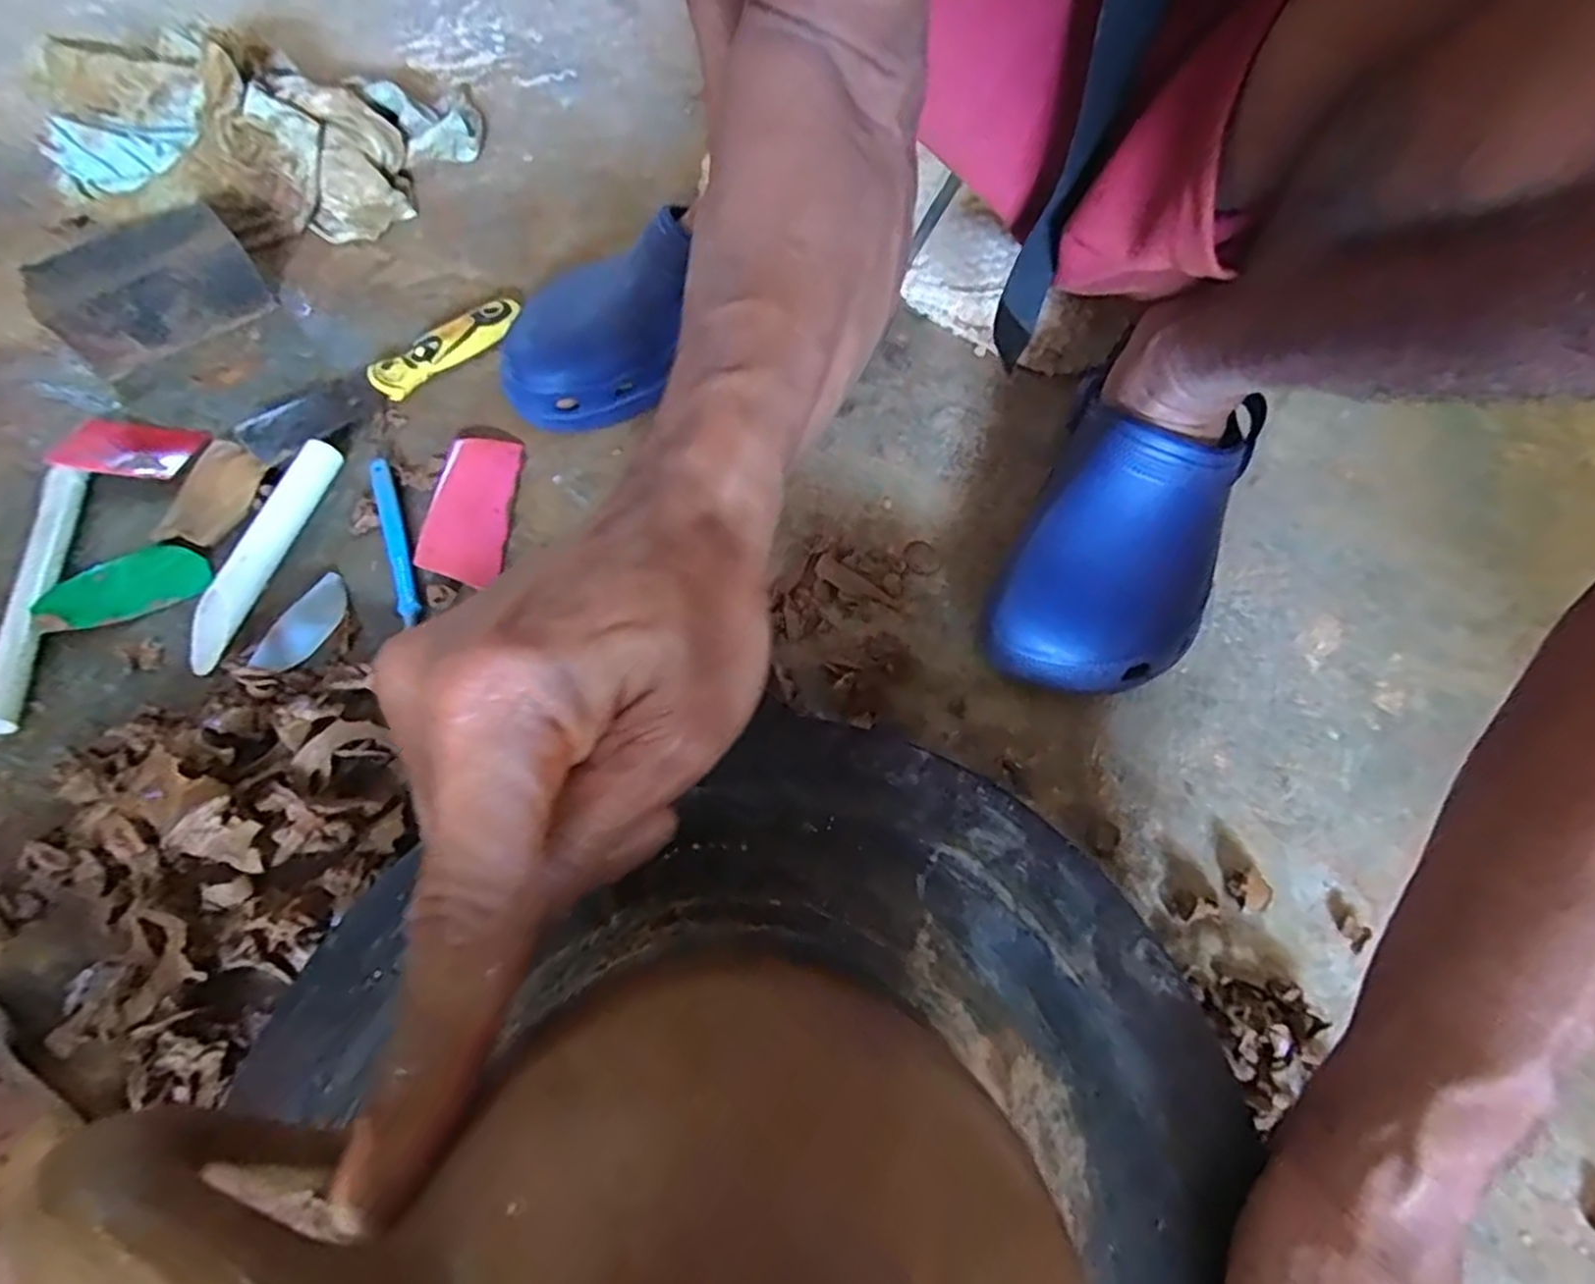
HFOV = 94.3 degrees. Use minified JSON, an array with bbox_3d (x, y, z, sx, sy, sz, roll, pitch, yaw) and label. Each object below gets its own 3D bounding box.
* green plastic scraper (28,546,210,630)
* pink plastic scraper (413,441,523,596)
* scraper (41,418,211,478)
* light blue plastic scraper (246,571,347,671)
[{"bbox_3d":[-0.384,-0.035,0.423,0.079,0.012,0.044,-24,66,-22],"label":"green plastic scraper"},{"bbox_3d":[-0.201,-0.084,0.455,0.046,0.009,0.105,1,64,-2],"label":"pink plastic scraper"},{"bbox_3d":[-0.417,-0.120,0.459,0.081,0.007,0.052,9,47,2],"label":"scraper"},{"bbox_3d":[-0.272,-0.010,0.410,0.023,0.005,0.066,43,50,-28],"label":"light blue plastic scraper"}]

